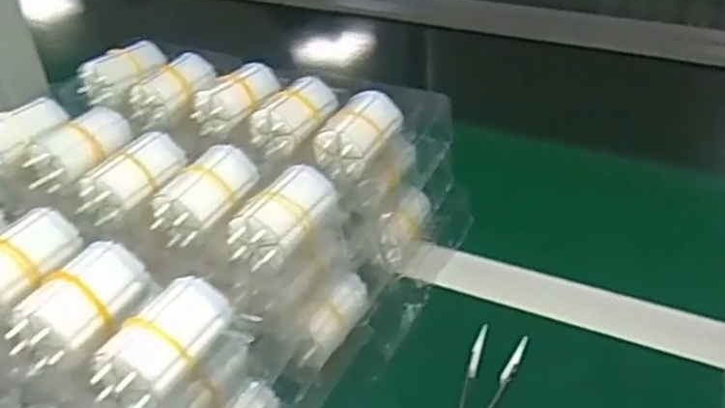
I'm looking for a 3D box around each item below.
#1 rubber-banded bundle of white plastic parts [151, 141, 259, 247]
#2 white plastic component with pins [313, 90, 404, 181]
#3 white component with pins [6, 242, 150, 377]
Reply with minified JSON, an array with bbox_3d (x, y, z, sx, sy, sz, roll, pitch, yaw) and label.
[{"bbox_3d":[-0.088,-0.007,0.415,0.031,0.028,0.064,18,41,27],"label":"rubber-banded bundle of white plastic parts"},{"bbox_3d":[0.000,-0.047,0.459,0.031,0.030,0.060,20,42,29],"label":"white plastic component with pins"},{"bbox_3d":[-0.131,0.047,0.340,0.029,0.029,0.063,16,40,25],"label":"white component with pins"}]

